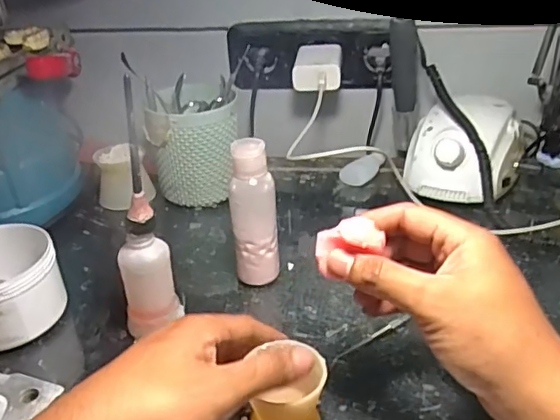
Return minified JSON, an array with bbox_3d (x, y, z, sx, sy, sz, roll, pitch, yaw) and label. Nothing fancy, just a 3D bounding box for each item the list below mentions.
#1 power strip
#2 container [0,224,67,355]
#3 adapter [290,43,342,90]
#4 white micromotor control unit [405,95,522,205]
[{"bbox_3d":[0.034,-0.181,0.678,0.185,0.076,0.045,2,31,9],"label":"power strip"},{"bbox_3d":[-0.223,0.058,0.459,0.088,0.059,0.094,-2,31,1],"label":"container"},{"bbox_3d":[0.044,-0.162,0.656,0.052,0.033,0.081,2,31,8],"label":"adapter"},{"bbox_3d":[0.198,-0.066,0.619,0.108,0.078,0.124,13,34,25],"label":"white micromotor control unit"}]

